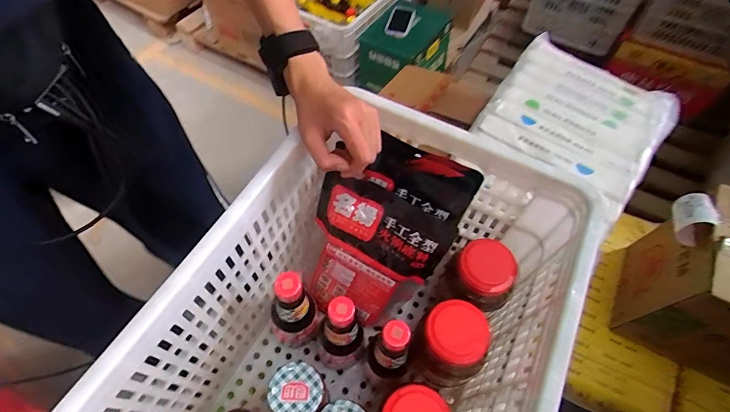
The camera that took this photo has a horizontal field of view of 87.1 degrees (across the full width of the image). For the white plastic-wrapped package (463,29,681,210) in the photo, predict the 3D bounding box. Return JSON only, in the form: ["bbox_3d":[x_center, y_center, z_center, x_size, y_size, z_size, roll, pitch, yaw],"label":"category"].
[{"bbox_3d":[0.370,-0.161,0.676,0.272,0.059,0.279,32,60,18],"label":"white plastic-wrapped package"}]

